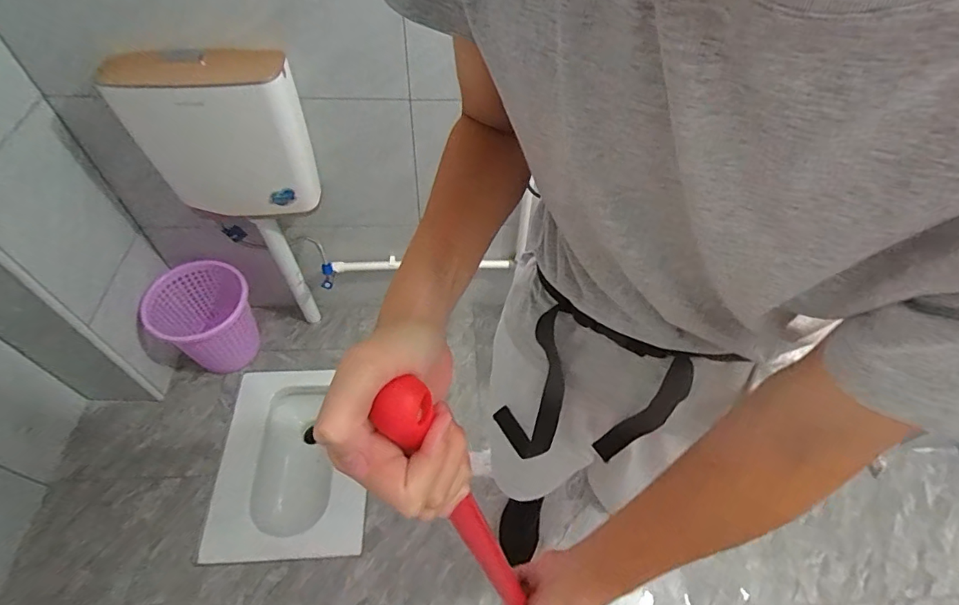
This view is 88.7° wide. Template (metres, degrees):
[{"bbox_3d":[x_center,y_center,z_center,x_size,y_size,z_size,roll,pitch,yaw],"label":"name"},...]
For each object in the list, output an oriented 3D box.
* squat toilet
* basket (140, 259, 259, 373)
[{"bbox_3d":[-0.533,0.500,1.496,0.412,0.261,0.518,1,54,-2],"label":"squat toilet"},{"bbox_3d":[-0.814,0.052,1.495,0.266,0.279,0.250,1,54,-2],"label":"basket"}]

